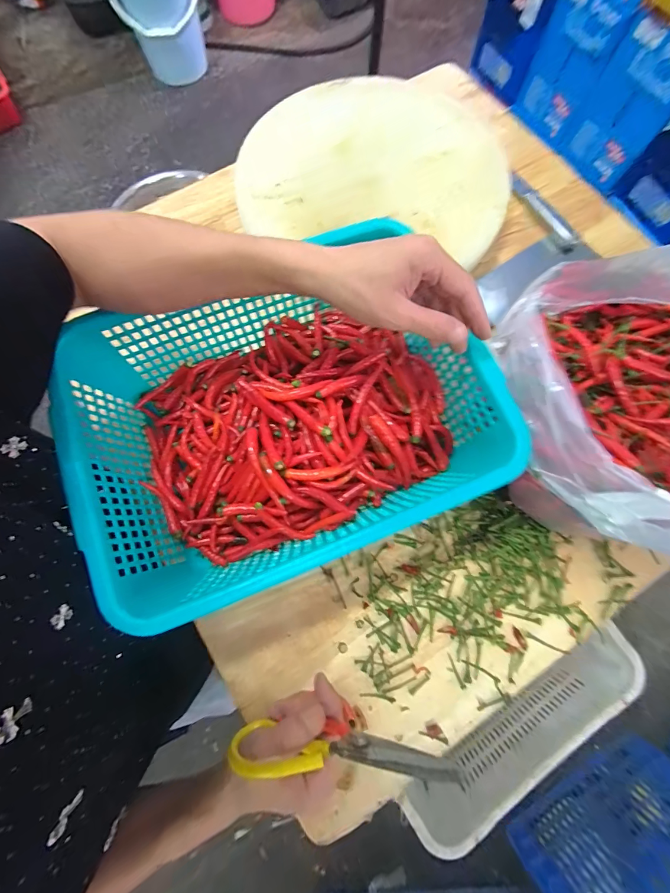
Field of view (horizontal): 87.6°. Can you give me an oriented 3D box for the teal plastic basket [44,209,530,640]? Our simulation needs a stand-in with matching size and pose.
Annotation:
[{"bbox_3d":[-0.050,-0.028,0.361,0.374,0.100,0.283,-21,77,-6],"label":"teal plastic basket"}]

